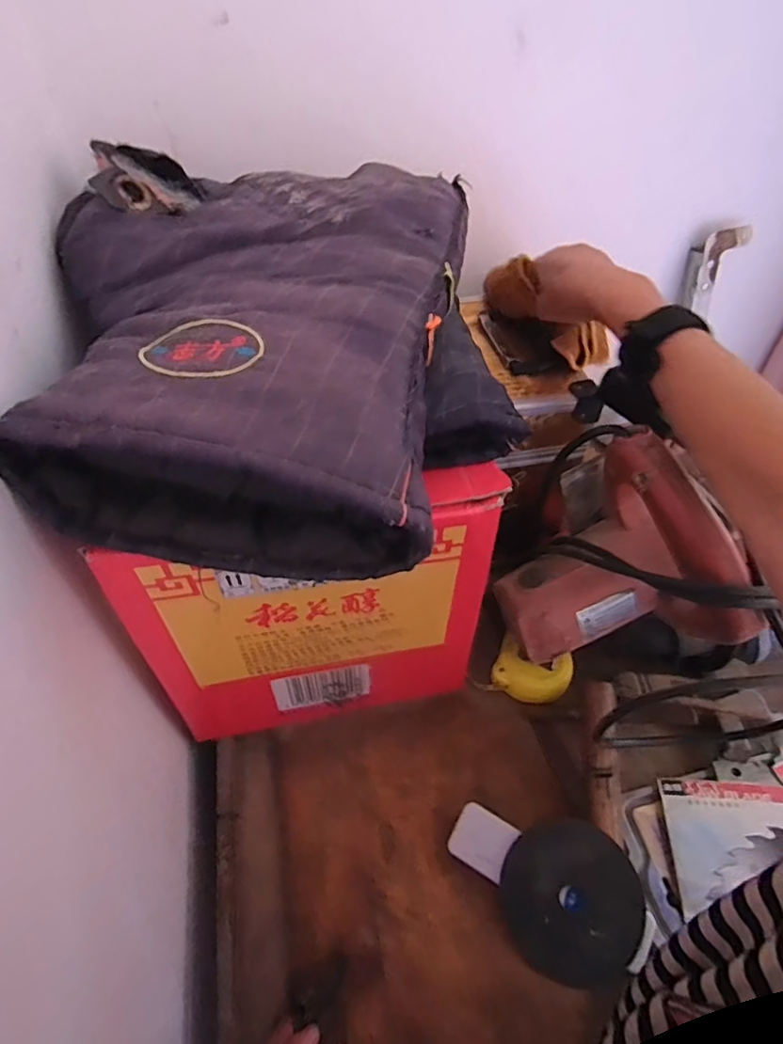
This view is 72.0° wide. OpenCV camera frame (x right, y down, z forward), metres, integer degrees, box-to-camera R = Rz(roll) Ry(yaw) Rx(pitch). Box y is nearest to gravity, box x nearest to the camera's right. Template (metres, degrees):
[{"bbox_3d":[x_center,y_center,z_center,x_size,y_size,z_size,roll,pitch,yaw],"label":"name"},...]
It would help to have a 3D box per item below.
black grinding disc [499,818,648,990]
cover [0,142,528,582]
[{"bbox_3d":[0.127,0.266,0.380,0.092,0.004,0.093,-6,66,13],"label":"black grinding disc"},{"bbox_3d":[-0.076,-0.114,0.339,0.308,0.109,0.287,3,46,5],"label":"cover"}]

